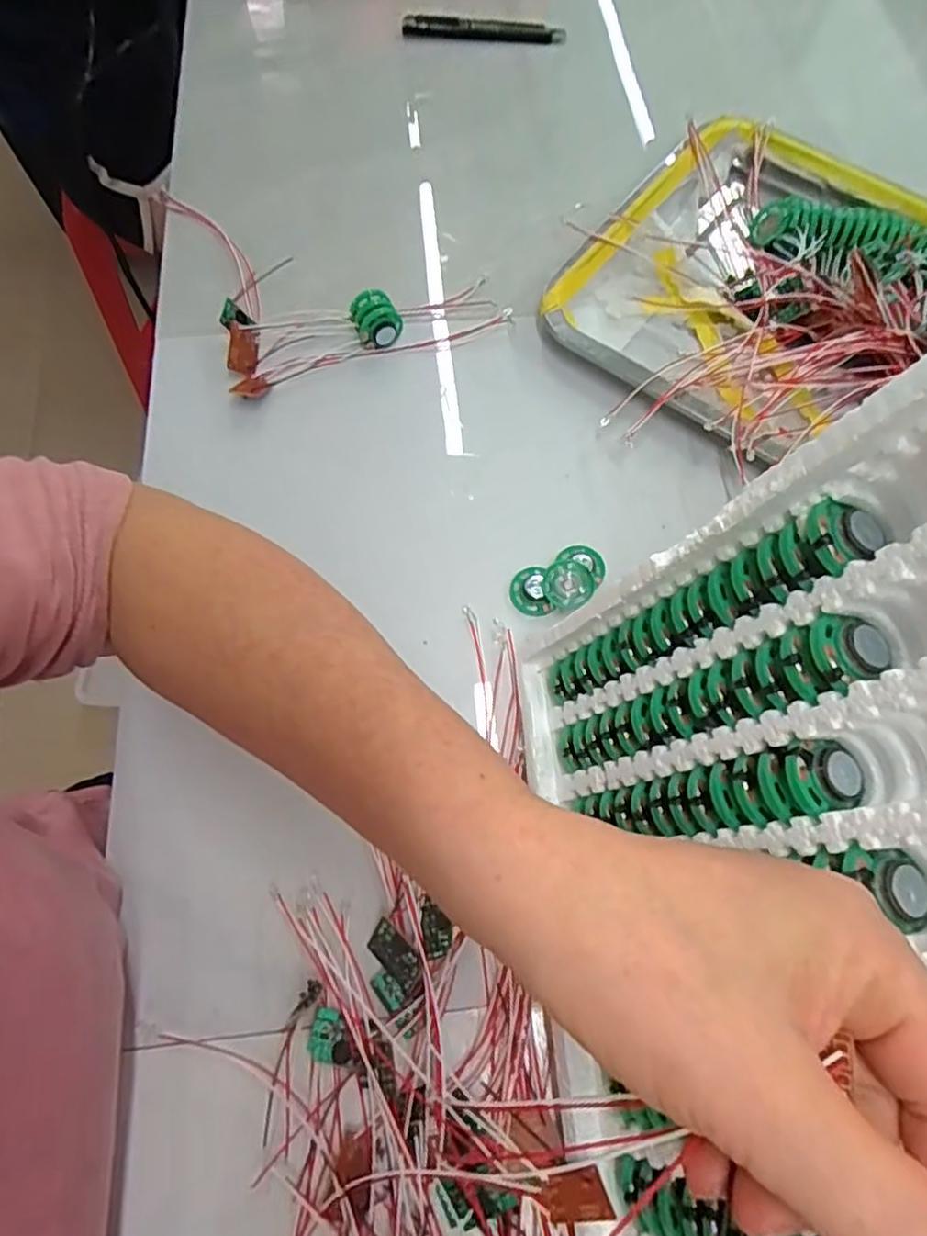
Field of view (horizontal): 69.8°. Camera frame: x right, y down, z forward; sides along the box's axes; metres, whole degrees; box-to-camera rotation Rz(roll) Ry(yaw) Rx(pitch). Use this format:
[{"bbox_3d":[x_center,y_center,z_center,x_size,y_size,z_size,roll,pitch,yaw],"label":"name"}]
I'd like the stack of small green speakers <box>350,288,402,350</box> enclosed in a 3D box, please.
[{"bbox_3d":[-0.057,-0.193,0.432,0.028,0.031,0.023,-32,73,-13],"label":"stack of small green speakers"}]

